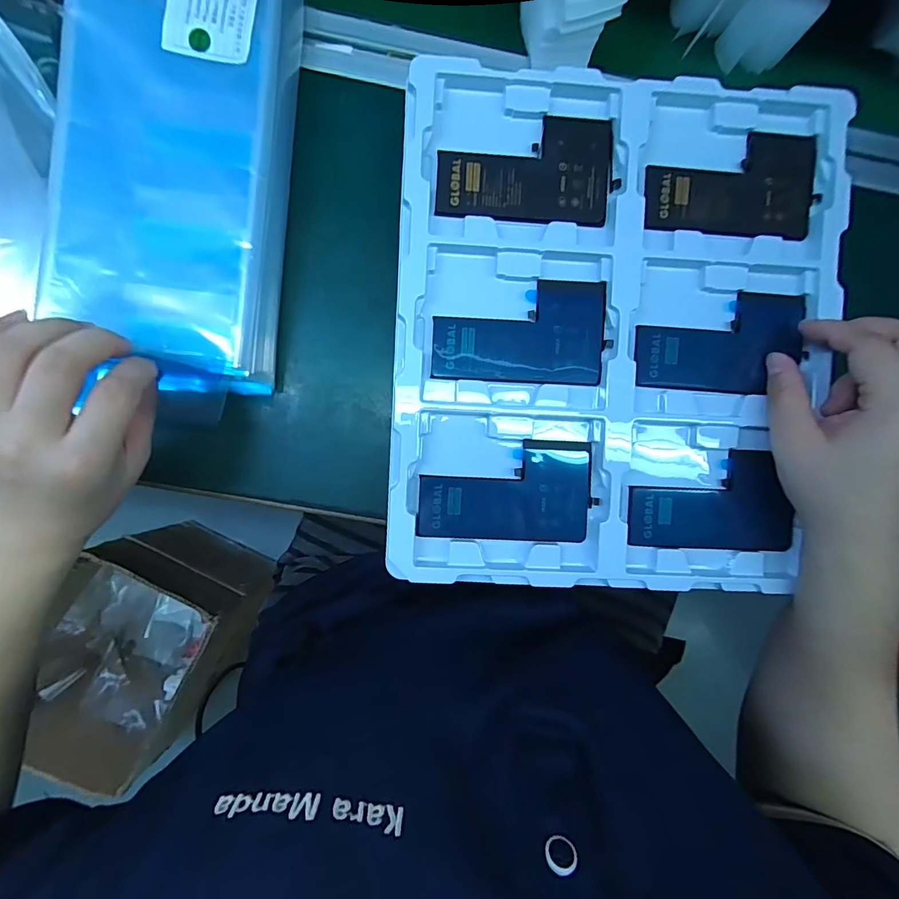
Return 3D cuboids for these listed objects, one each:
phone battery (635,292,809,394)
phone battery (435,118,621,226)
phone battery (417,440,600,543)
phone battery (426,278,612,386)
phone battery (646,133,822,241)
[{"bbox_3d":[0.177,-0.071,0.294,0.112,0.009,0.065,2,87,-5],"label":"phone battery"},{"bbox_3d":[0.049,-0.177,0.285,0.112,0.007,0.066,0,89,-3],"label":"phone battery"},{"bbox_3d":[0.037,0.026,0.288,0.110,0.008,0.064,1,89,-3],"label":"phone battery"},{"bbox_3d":[0.045,-0.076,0.287,0.110,0.007,0.065,1,89,-3],"label":"phone battery"},{"bbox_3d":[0.183,-0.171,0.289,0.114,0.005,0.066,-2,89,-3],"label":"phone battery"}]

